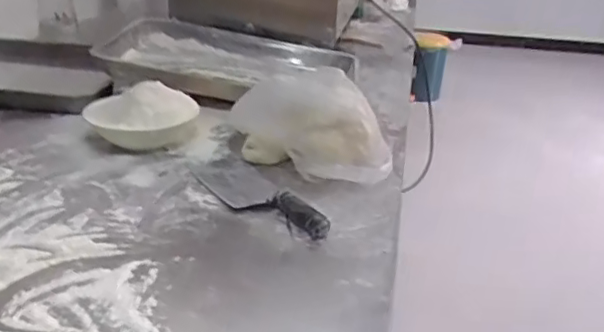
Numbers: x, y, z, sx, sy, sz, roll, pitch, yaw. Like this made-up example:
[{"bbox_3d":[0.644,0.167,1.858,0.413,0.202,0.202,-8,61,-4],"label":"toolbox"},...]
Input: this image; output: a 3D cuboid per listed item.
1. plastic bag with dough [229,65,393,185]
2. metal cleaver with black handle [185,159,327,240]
[{"bbox_3d":[0.006,-0.066,0.845,0.230,0.133,0.094,10,26,14],"label":"plastic bag with dough"},{"bbox_3d":[-0.059,0.037,0.785,0.069,0.029,0.247,-16,32,-36],"label":"metal cleaver with black handle"}]

